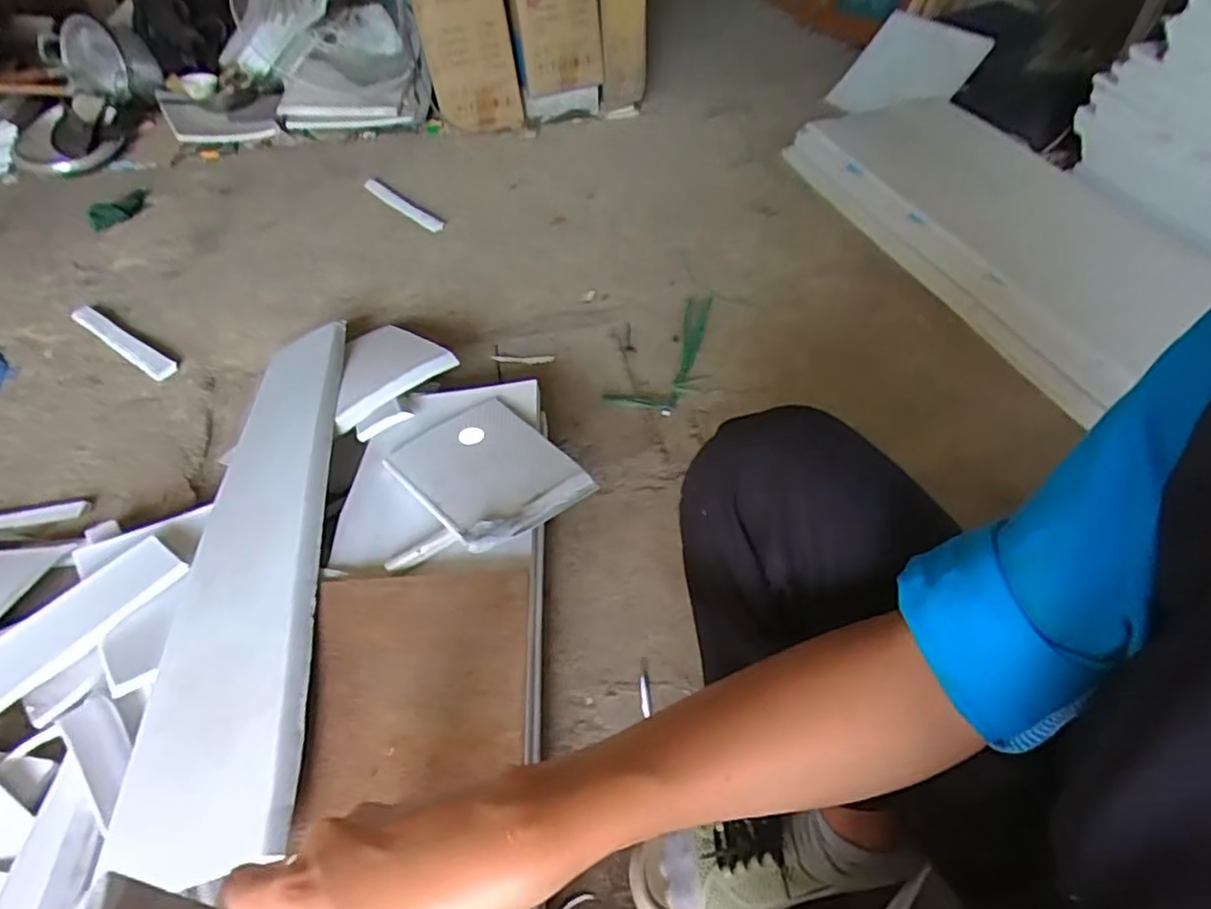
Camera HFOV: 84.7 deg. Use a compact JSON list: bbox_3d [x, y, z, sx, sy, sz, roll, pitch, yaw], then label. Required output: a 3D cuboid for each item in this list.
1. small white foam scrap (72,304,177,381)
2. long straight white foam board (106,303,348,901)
[{"bbox_3d":[-0.804,-0.190,1.102,0.275,0.024,0.038,26,55,23],"label":"small white foam scrap"},{"bbox_3d":[-0.393,0.080,0.751,0.175,0.023,0.703,-23,46,7],"label":"long straight white foam board"}]

